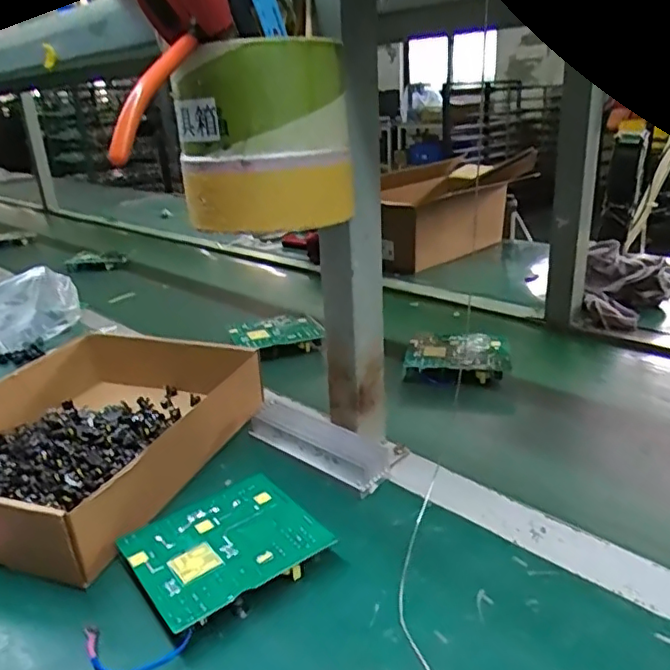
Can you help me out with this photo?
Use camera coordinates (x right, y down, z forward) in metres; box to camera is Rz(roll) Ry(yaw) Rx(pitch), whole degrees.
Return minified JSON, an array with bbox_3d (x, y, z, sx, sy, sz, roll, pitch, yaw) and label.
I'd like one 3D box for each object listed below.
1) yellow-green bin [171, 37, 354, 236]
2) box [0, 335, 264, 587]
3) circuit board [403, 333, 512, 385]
[{"bbox_3d":[-0.050,-0.136,0.424,0.101,0.123,0.091,6,24,24],"label":"yellow-green bin"},{"bbox_3d":[-0.243,0.090,0.592,0.246,0.070,0.313,5,23,22],"label":"box"},{"bbox_3d":[0.159,0.030,0.771,0.129,0.034,0.081,0,22,11],"label":"circuit board"}]

